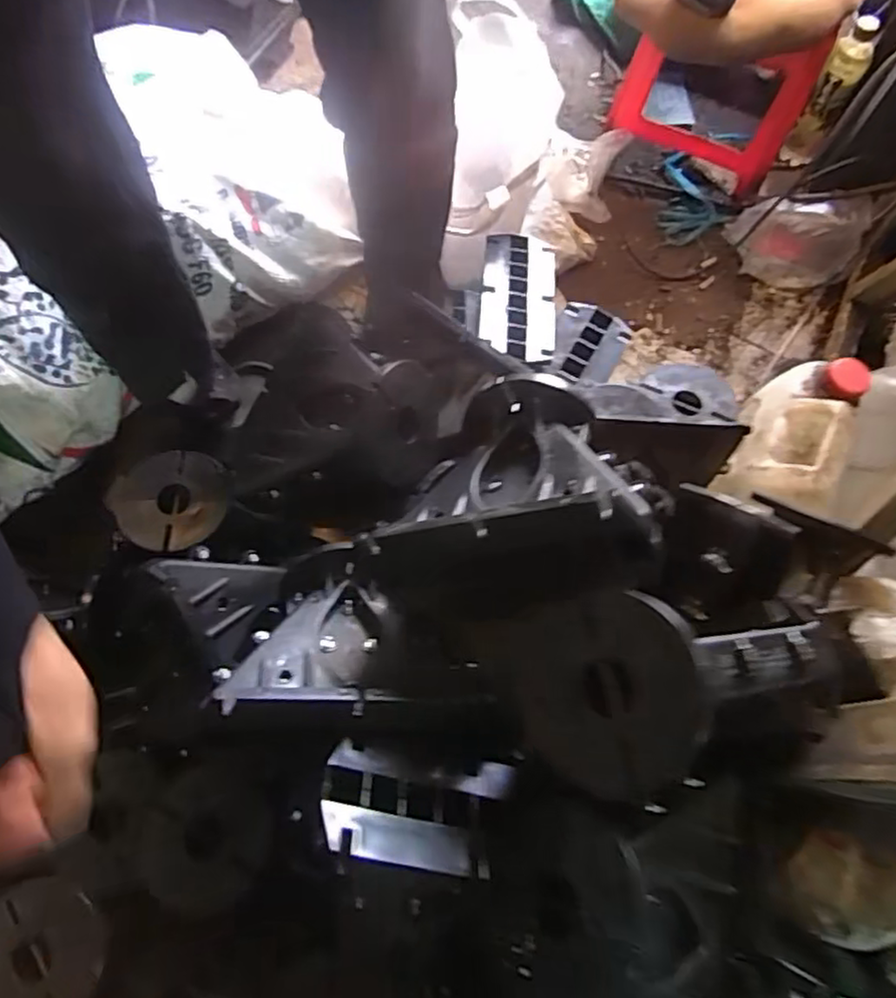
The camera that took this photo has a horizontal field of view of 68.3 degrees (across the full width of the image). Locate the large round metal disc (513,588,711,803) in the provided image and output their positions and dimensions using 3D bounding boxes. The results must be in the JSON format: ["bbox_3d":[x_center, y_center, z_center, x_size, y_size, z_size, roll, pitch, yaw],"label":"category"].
[{"bbox_3d":[0.095,0.118,0.402,0.122,0.022,0.112,-22,64,32],"label":"large round metal disc"}]

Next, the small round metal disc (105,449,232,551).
[{"bbox_3d":[-0.292,0.001,0.687,0.116,0.015,0.105,9,68,1],"label":"small round metal disc"}]

